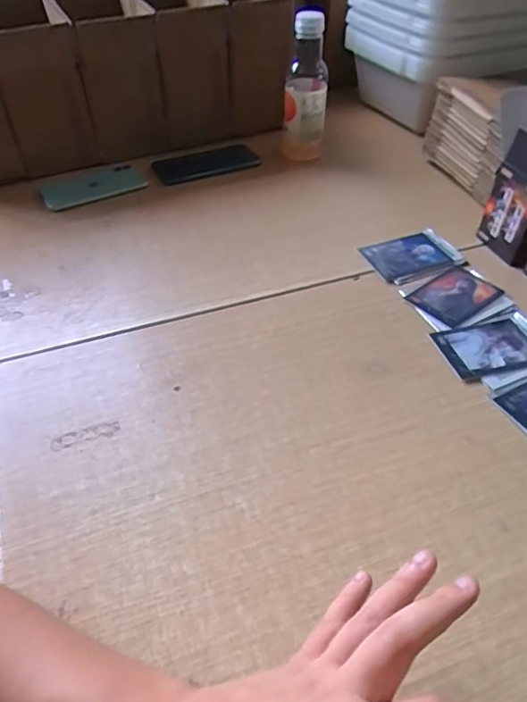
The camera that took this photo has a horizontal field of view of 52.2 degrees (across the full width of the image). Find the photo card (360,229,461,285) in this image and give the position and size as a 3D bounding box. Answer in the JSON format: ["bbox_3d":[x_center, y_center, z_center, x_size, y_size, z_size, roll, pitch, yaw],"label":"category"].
[{"bbox_3d":[0.187,-0.117,0.670,0.115,0.010,0.077,-19,53,-18],"label":"photo card"}]

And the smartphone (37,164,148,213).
[{"bbox_3d":[-0.251,-0.244,0.799,0.149,0.011,0.080,-22,48,-20],"label":"smartphone"}]

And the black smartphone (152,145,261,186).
[{"bbox_3d":[-0.092,-0.297,0.843,0.156,0.015,0.082,-20,54,-19],"label":"black smartphone"}]

